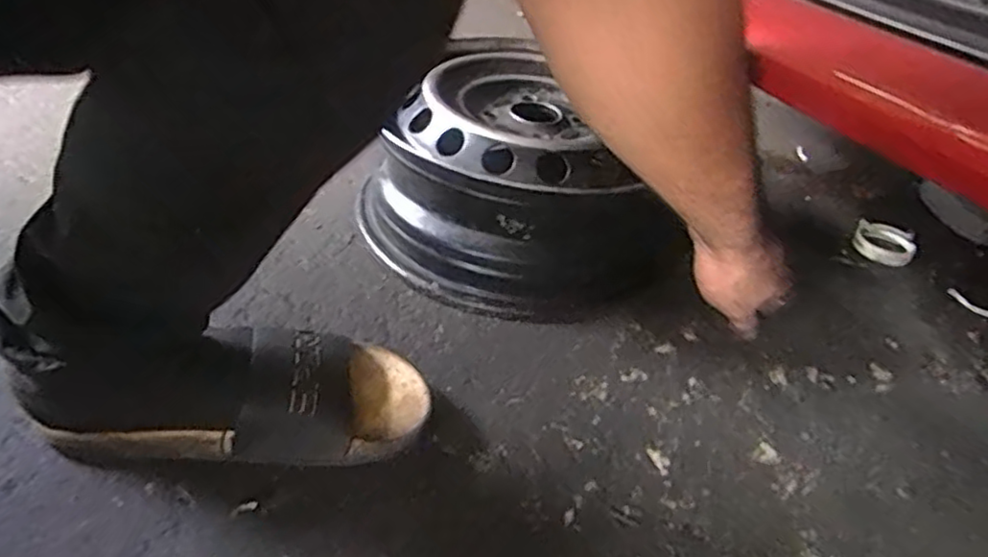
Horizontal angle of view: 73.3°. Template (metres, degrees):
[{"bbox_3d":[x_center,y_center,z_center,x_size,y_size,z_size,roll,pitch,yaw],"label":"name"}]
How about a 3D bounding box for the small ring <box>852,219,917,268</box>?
[{"bbox_3d":[0.488,-0.042,0.833,0.070,0.029,0.070,4,37,-3],"label":"small ring"}]

